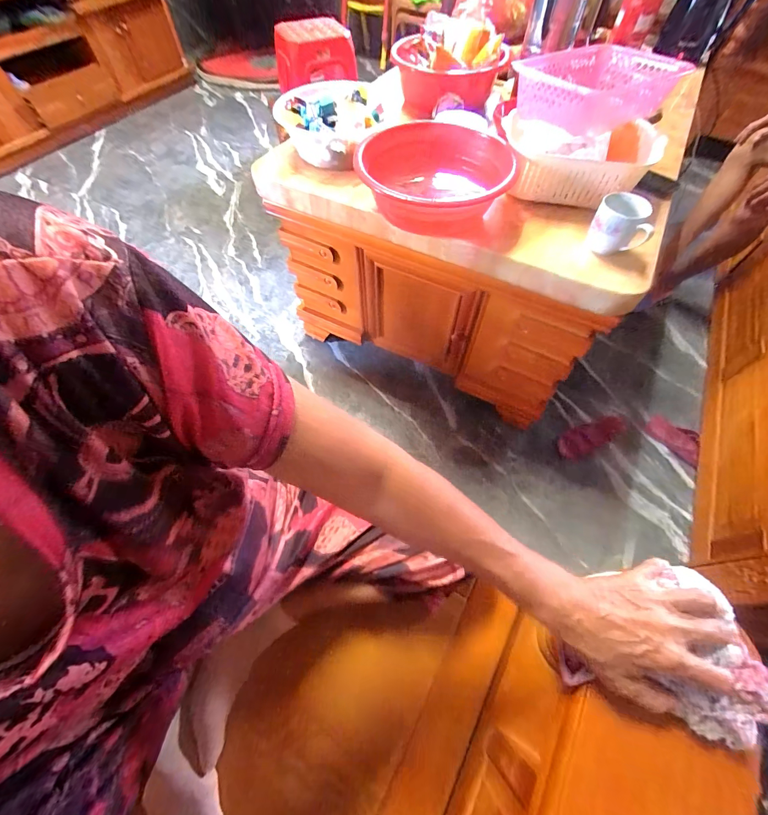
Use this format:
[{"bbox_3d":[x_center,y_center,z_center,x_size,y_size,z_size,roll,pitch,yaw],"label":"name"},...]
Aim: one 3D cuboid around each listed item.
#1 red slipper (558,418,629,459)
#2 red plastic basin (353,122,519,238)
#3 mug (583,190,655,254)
[{"bbox_3d":[0.639,0.081,1.054,0.261,0.051,0.085,-24,62,-13],"label":"red slipper"},{"bbox_3d":[0.091,-0.446,0.688,0.287,0.088,0.277,0,60,0],"label":"red plastic basin"},{"bbox_3d":[0.433,-0.334,0.641,0.097,0.077,0.070,19,61,11],"label":"mug"}]

